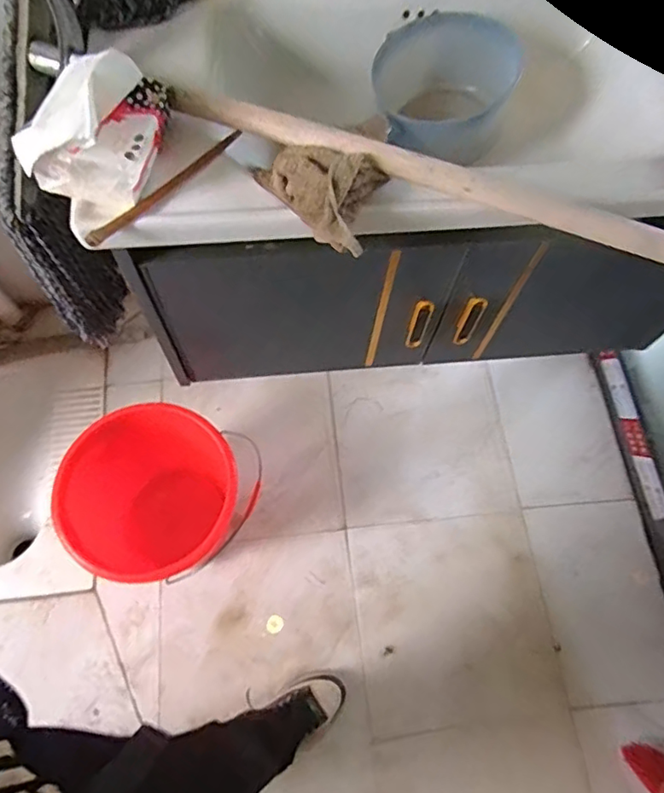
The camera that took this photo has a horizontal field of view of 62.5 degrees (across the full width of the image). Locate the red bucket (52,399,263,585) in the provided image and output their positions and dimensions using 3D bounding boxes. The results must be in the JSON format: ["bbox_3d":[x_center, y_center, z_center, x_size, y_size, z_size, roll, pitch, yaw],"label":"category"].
[{"bbox_3d":[-0.330,0.222,1.094,0.299,0.339,0.301,2,68,-4],"label":"red bucket"}]

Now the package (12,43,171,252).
[{"bbox_3d":[-0.212,-0.241,0.495,0.110,0.082,0.159,27,68,6],"label":"package"}]

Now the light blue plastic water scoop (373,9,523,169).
[{"bbox_3d":[0.133,-0.374,0.686,0.170,0.100,0.211,15,68,1],"label":"light blue plastic water scoop"}]

